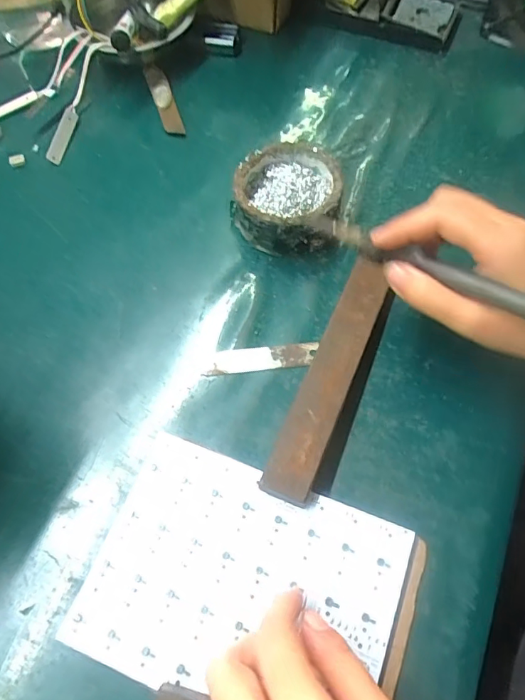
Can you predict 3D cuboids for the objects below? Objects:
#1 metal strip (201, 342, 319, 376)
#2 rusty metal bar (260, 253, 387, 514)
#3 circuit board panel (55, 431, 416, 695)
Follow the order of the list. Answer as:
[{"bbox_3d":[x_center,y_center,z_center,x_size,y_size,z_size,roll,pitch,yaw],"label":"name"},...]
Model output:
[{"bbox_3d":[0.000,0.005,0.353,0.080,0.004,0.020,-6,64,-1],"label":"metal strip"},{"bbox_3d":[0.047,0.012,0.326,0.033,0.010,0.179,22,63,3],"label":"rusty metal bar"},{"bbox_3d":[-0.012,0.133,0.279,0.168,0.004,0.123,19,66,10],"label":"circuit board panel"}]

